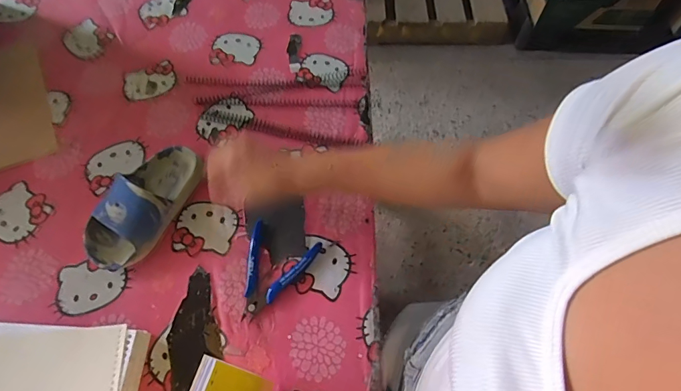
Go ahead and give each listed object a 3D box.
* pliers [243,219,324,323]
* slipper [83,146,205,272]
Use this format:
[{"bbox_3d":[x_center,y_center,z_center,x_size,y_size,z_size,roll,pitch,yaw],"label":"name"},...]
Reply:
[{"bbox_3d":[-0.084,0.091,0.494,0.086,0.012,0.111,20,64,10],"label":"pliers"},{"bbox_3d":[-0.243,0.003,0.510,0.082,0.062,0.174,26,65,13],"label":"slipper"}]

